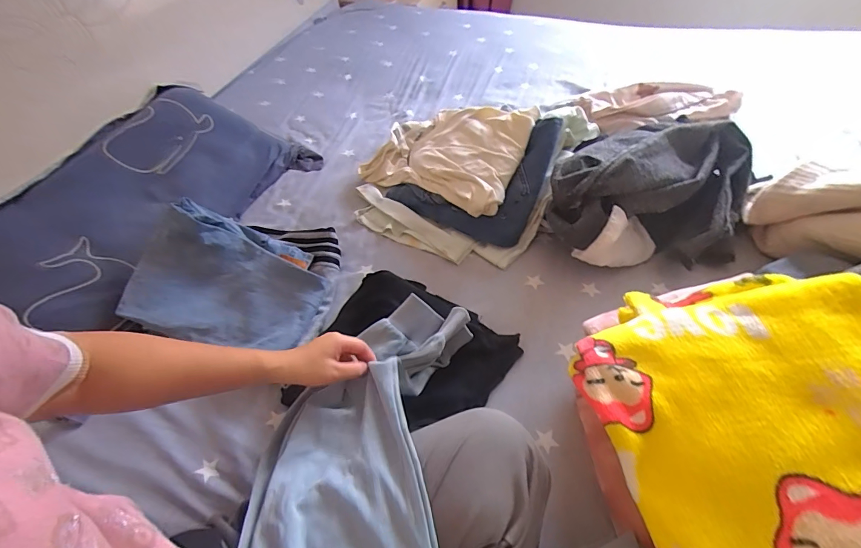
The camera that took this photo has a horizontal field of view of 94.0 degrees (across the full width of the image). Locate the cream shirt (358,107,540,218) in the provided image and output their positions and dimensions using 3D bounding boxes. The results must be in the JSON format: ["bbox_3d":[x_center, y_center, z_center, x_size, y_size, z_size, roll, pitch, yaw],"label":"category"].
[{"bbox_3d":[0.031,-0.247,0.801,0.320,0.056,0.231,20,71,37],"label":"cream shirt"}]

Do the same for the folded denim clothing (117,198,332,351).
[{"bbox_3d":[-0.330,0.006,0.665,0.311,0.117,0.207,3,53,8],"label":"folded denim clothing"}]

